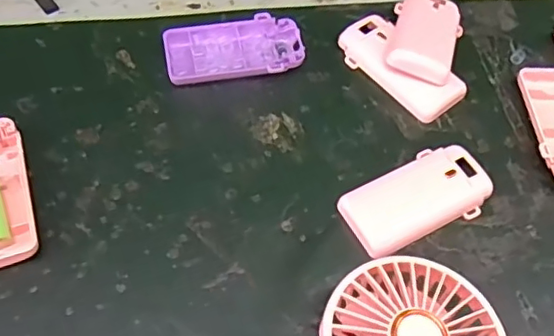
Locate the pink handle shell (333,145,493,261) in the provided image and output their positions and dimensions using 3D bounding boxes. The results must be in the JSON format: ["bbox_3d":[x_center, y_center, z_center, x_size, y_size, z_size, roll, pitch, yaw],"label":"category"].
[{"bbox_3d":[0.087,0.017,0.356,0.091,0.015,0.047,-24,62,-18],"label":"pink handle shell"}]

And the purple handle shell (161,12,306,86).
[{"bbox_3d":[-0.030,-0.082,0.413,0.095,0.015,0.050,-10,59,-10],"label":"purple handle shell"}]

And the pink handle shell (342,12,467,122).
[{"bbox_3d":[0.087,-0.074,0.415,0.042,0.017,0.094,-38,67,-24],"label":"pink handle shell"}]

